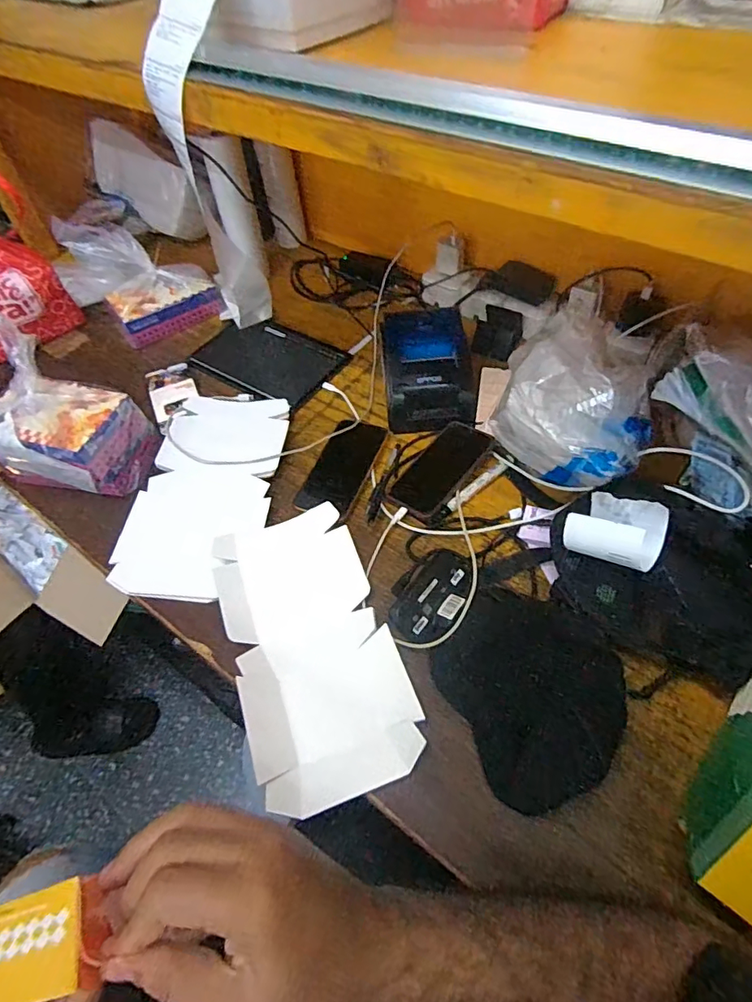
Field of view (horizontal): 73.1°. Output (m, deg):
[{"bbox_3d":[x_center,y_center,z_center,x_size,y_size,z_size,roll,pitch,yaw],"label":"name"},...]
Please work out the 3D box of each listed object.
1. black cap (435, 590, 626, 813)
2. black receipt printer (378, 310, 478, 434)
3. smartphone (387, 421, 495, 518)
[{"bbox_3d":[0.163,0.187,0.523,0.167,0.029,0.201,-23,56,-13],"label":"black cap"},{"bbox_3d":[0.079,-0.196,0.775,0.134,0.102,0.146,-4,54,1],"label":"black receipt printer"},{"bbox_3d":[0.089,-0.043,0.695,0.079,0.008,0.157,29,68,25],"label":"smartphone"}]

